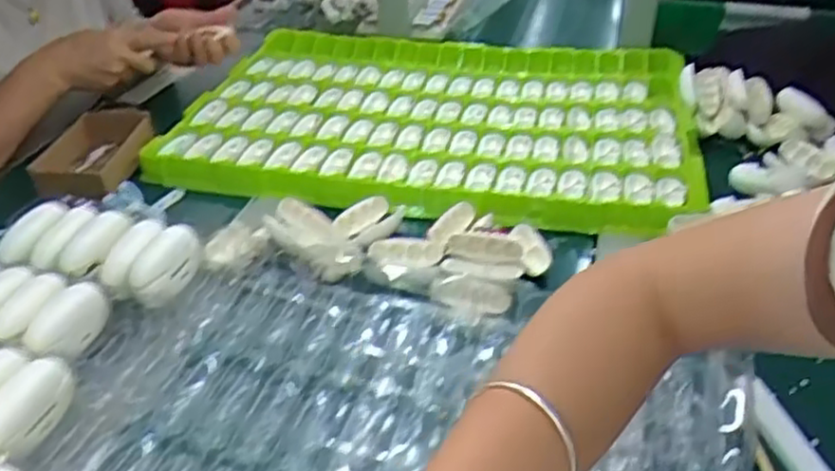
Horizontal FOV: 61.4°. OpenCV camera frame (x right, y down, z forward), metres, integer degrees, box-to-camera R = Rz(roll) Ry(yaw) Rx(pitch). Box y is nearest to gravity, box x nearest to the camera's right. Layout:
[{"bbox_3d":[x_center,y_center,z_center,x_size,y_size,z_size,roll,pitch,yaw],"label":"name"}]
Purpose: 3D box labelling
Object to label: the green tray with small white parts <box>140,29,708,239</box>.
[{"bbox_3d":[0.027,-0.164,0.876,0.581,0.043,0.437,7,36,12],"label":"green tray with small white parts"}]

